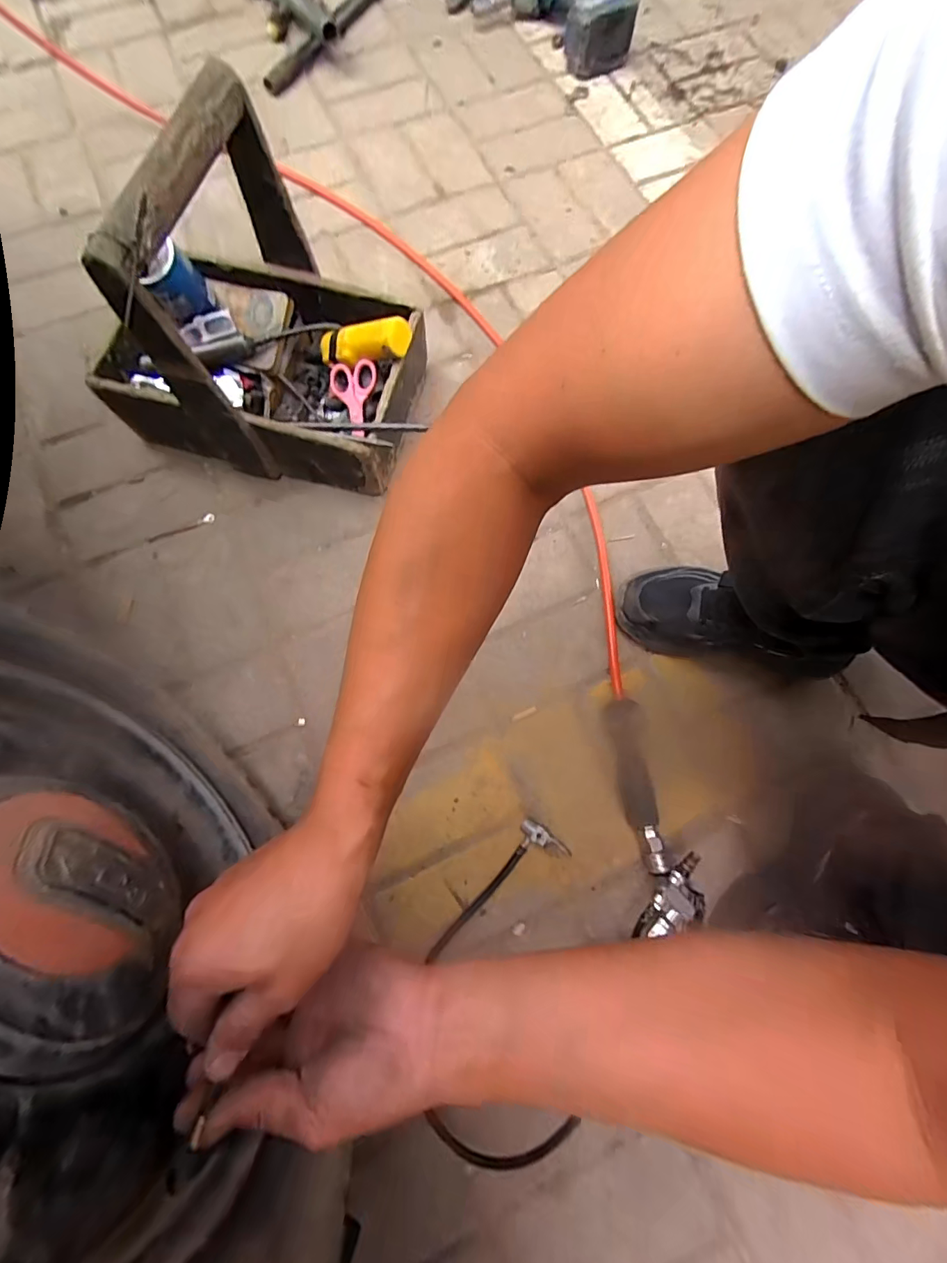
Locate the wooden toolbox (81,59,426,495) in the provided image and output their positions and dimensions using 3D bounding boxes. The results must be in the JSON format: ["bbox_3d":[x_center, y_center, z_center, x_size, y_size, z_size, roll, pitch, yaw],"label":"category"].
[{"bbox_3d":[-0.250,-0.355,0.510,0.345,0.283,0.242,9,75,1],"label":"wooden toolbox"}]

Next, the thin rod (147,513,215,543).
[{"bbox_3d":[-0.383,-0.134,0.599,0.089,0.005,0.013,-23,77,-7],"label":"thin rod"}]

